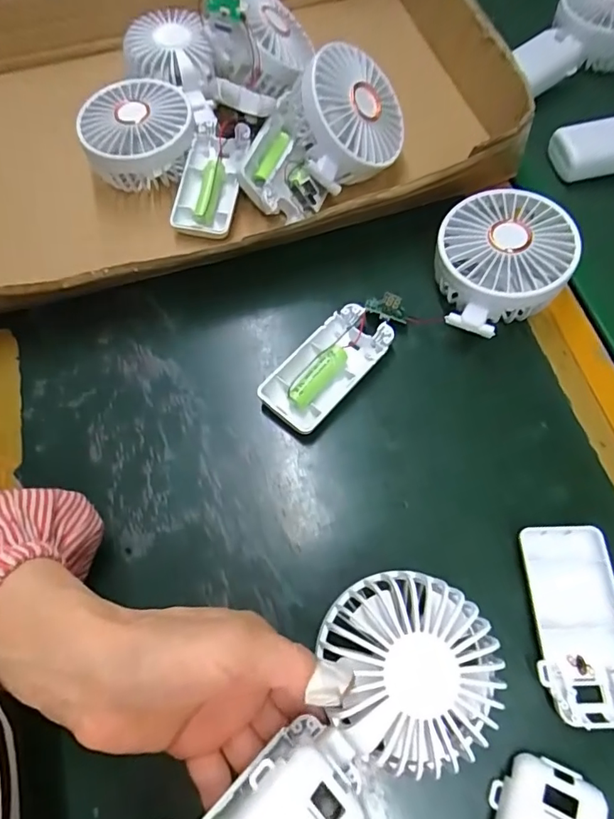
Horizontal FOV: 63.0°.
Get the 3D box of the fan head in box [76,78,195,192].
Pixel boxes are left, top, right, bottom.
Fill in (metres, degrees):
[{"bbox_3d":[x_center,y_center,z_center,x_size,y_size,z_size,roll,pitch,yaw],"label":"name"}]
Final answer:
[{"bbox_3d":[-0.129,-0.213,0.390,0.085,0.041,0.085,-24,67,-7],"label":"fan head in box"}]

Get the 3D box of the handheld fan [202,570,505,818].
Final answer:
[{"bbox_3d":[0.012,0.143,0.211,0.164,0.039,0.077,-35,69,-27],"label":"handheld fan"}]

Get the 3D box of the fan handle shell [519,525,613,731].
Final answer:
[{"bbox_3d":[0.141,0.110,0.263,0.048,0.015,0.094,-5,66,1],"label":"fan handle shell"}]

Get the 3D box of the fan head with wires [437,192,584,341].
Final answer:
[{"bbox_3d":[0.127,-0.094,0.337,0.082,0.046,0.100,26,70,13],"label":"fan head with wires"}]

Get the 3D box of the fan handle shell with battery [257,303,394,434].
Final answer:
[{"bbox_3d":[0.013,-0.028,0.328,0.043,0.015,0.094,39,74,18],"label":"fan handle shell with battery"}]

